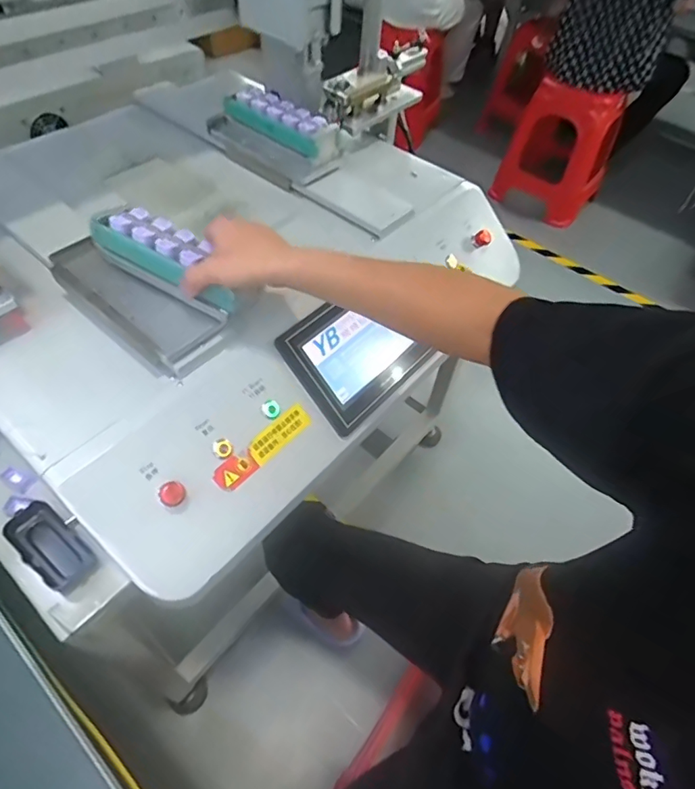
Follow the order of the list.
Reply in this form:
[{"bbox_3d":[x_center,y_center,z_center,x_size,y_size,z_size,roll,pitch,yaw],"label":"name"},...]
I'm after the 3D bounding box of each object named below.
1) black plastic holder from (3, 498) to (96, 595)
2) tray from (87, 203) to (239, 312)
[{"bbox_3d":[-0.335,0.169,0.562,0.108,0.028,0.051,35,58,20],"label":"black plastic holder"},{"bbox_3d":[-0.186,-0.149,0.535,0.187,0.040,0.063,33,57,11],"label":"tray"}]

